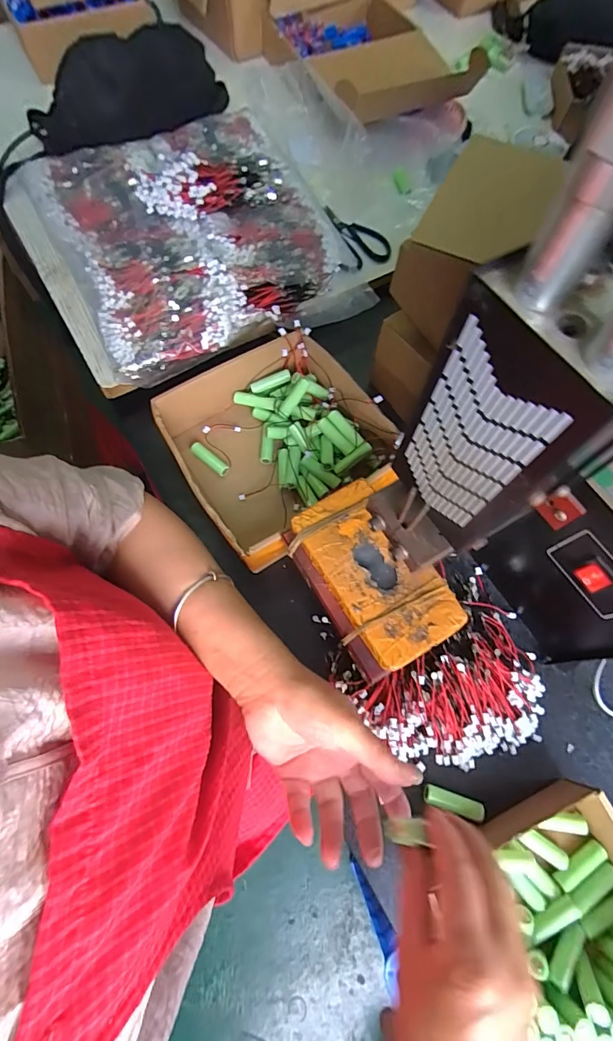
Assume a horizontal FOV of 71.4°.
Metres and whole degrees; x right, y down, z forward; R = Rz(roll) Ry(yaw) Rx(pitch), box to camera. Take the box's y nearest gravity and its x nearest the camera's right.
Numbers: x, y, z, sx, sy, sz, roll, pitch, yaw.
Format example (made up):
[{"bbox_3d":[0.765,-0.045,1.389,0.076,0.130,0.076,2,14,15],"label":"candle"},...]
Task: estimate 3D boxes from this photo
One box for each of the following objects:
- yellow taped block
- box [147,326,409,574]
[{"bbox_3d":[0.052,0.046,0.363,0.092,0.025,0.149,-28,73,-12],"label":"yellow taped block"},{"bbox_3d":[-0.031,-0.080,0.465,0.204,0.071,0.198,-34,74,-14],"label":"box"}]

